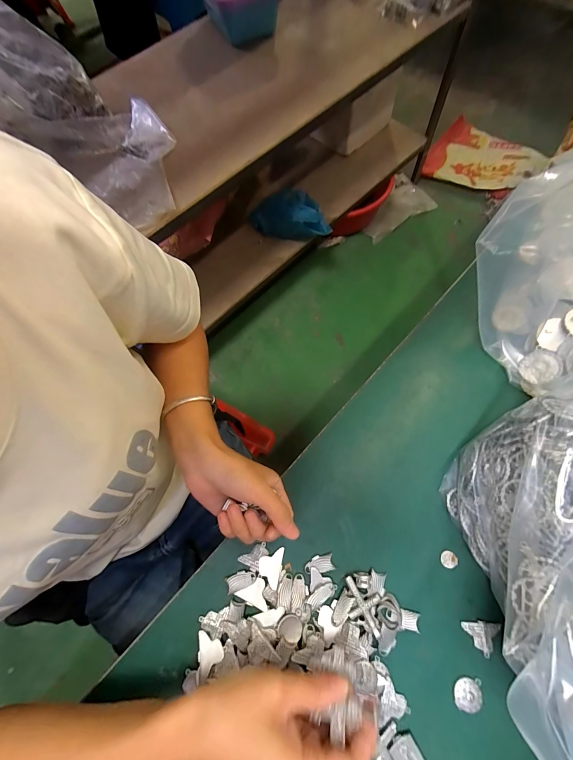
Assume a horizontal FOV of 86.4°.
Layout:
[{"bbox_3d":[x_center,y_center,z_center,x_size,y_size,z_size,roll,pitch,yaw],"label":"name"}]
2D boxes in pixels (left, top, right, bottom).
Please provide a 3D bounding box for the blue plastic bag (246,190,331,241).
[{"bbox_3d":[0.019,-0.602,1.118,0.315,0.150,0.154,28,74,14],"label":"blue plastic bag"}]

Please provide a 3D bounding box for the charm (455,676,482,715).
[{"bbox_3d":[0.163,0.282,0.273,0.023,0.004,0.024,-1,69,4],"label":"charm"}]

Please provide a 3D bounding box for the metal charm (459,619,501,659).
[{"bbox_3d":[0.181,0.237,0.287,0.029,0.004,0.028,30,74,14],"label":"metal charm"}]

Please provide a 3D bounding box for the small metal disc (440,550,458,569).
[{"bbox_3d":[0.164,0.180,0.306,0.015,0.004,0.015,-1,69,4],"label":"small metal disc"}]

